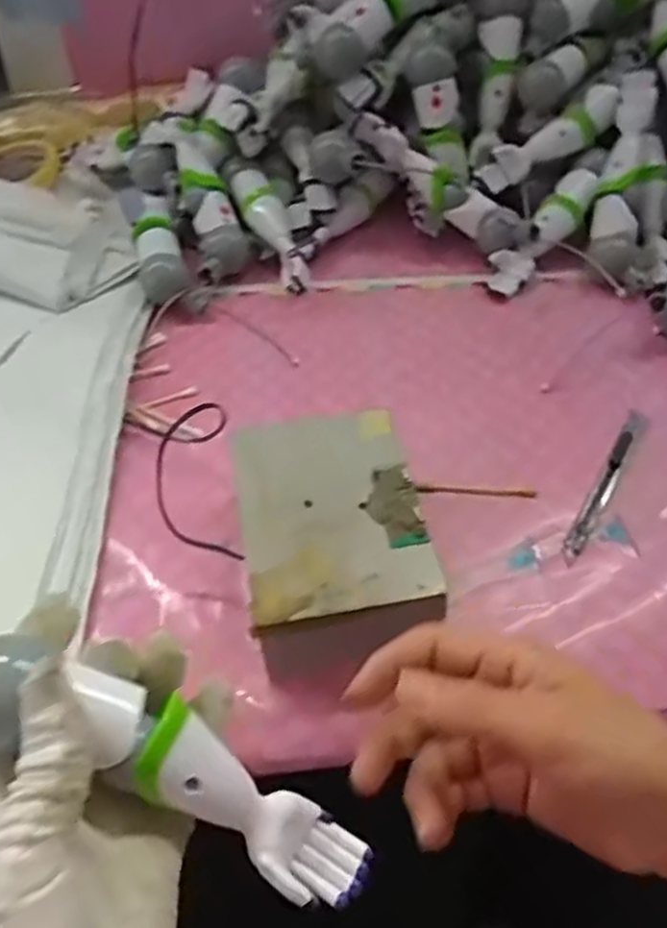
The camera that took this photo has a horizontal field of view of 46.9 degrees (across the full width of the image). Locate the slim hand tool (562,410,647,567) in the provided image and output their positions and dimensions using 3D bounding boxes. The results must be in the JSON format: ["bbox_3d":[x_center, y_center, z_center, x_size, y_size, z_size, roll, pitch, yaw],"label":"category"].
[{"bbox_3d":[0.165,0.008,0.461,0.012,0.006,0.132,24,55,21],"label":"slim hand tool"}]

